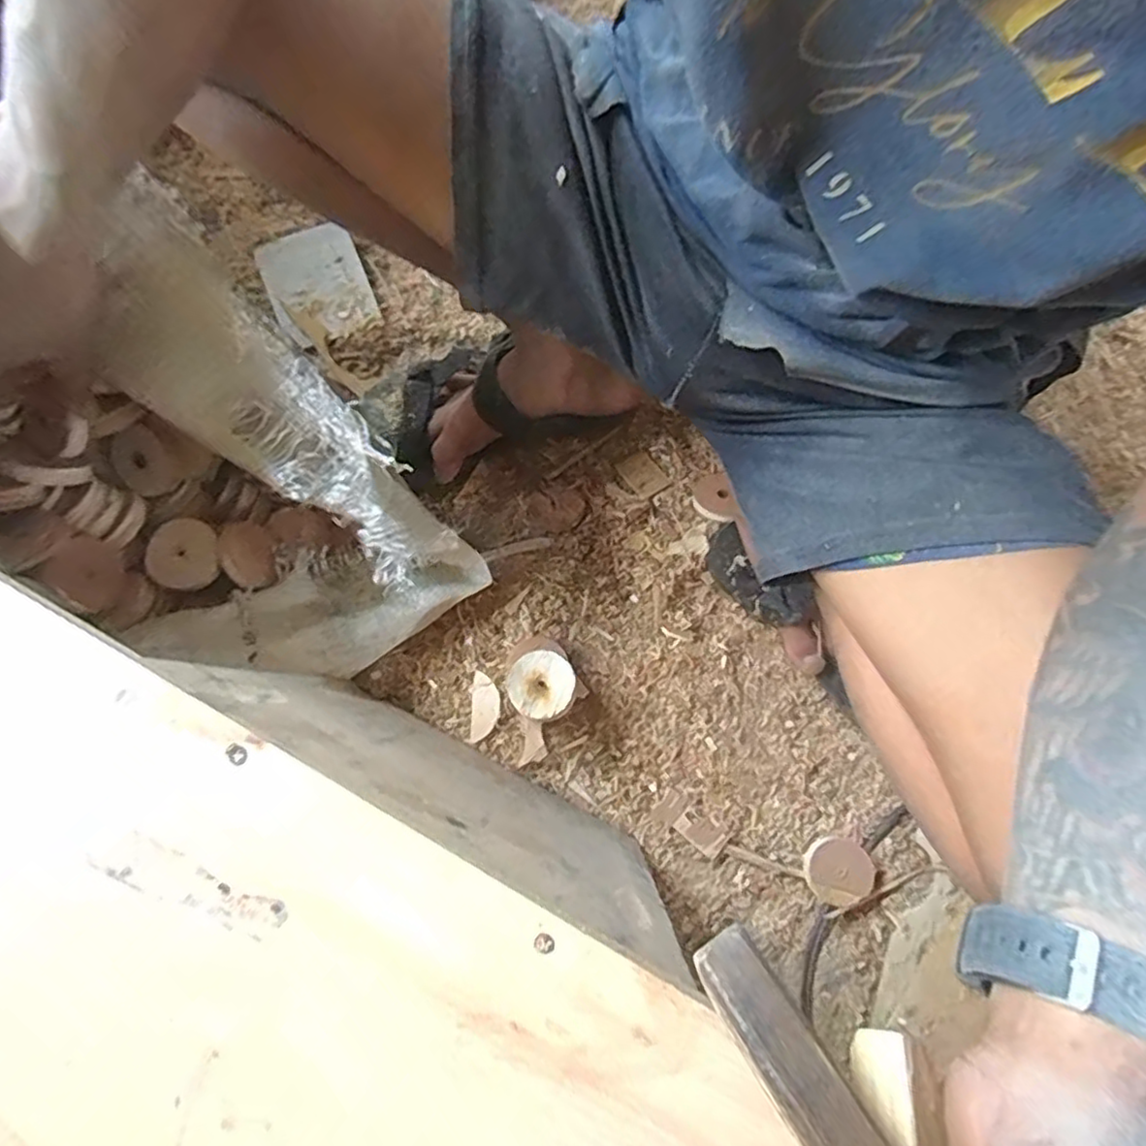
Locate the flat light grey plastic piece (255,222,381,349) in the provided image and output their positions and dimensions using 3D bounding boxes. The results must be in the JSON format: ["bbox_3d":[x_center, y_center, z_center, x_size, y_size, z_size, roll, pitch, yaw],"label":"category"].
[{"bbox_3d":[-0.236,-0.269,0.609,0.085,0.009,0.119,-23,81,-6],"label":"flat light grey plastic piece"}]

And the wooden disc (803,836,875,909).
[{"bbox_3d":[0.215,0.241,0.538,0.053,0.012,0.053,0,79,-2],"label":"wooden disc"}]

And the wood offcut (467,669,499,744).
[{"bbox_3d":[-0.073,0.110,0.545,0.022,0.010,0.057,2,77,0],"label":"wood offcut"}]

